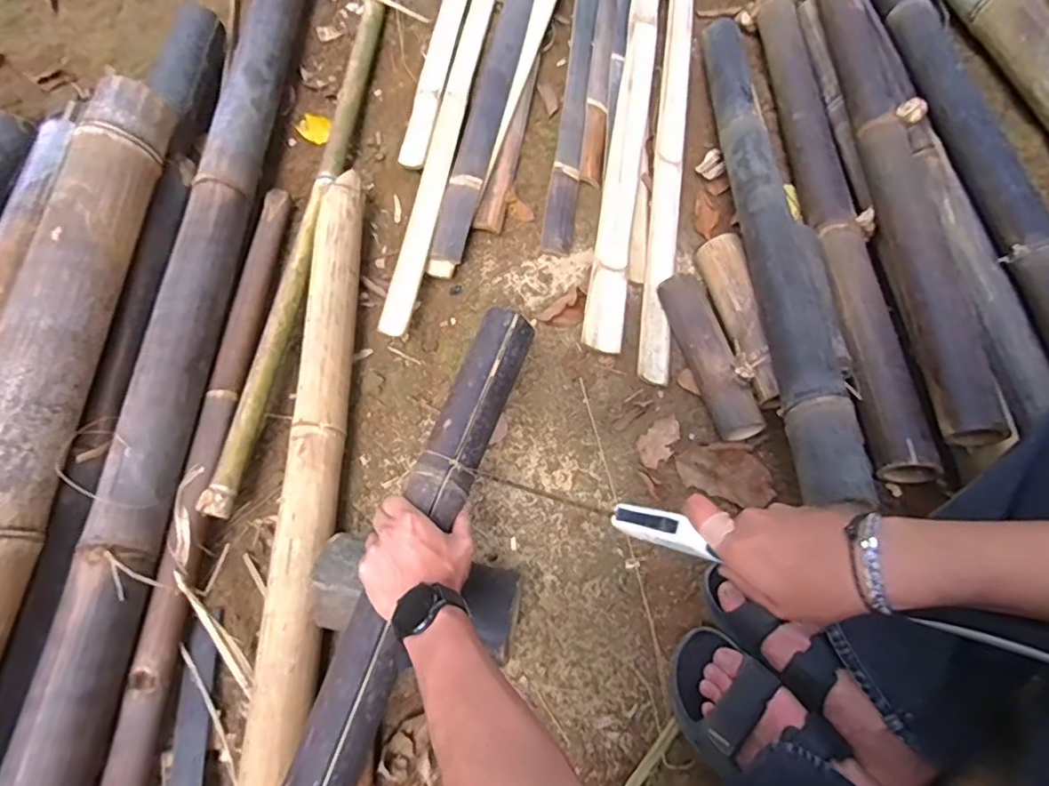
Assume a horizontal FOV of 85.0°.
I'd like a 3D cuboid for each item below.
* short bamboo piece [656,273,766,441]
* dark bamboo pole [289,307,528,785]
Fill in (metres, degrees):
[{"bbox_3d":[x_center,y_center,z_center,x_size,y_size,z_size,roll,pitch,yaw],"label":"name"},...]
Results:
[{"bbox_3d":[0.251,-0.051,0.778,0.058,0.059,0.236,-14,67,-5],"label":"short bamboo piece"},{"bbox_3d":[-0.188,0.384,0.479,0.060,0.044,1.057,17,72,10],"label":"dark bamboo pole"}]

